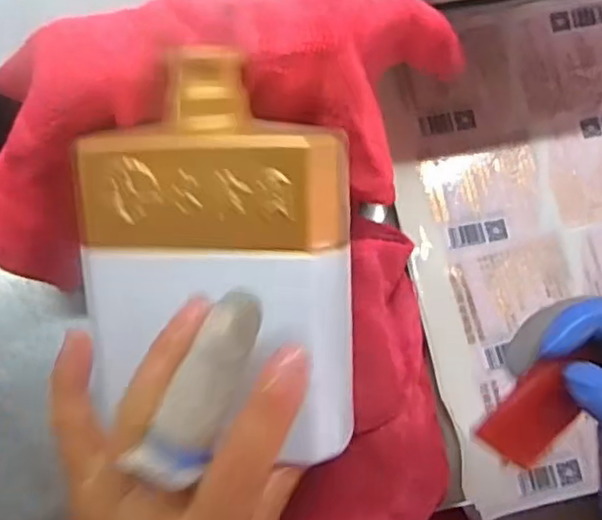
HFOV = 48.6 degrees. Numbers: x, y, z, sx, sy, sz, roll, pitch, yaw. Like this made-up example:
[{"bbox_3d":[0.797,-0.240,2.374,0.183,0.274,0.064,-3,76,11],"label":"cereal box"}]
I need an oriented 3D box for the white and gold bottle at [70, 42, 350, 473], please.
[{"bbox_3d":[-0.037,-0.001,0.282,0.117,0.053,0.165,0,102,11],"label":"white and gold bottle"}]

